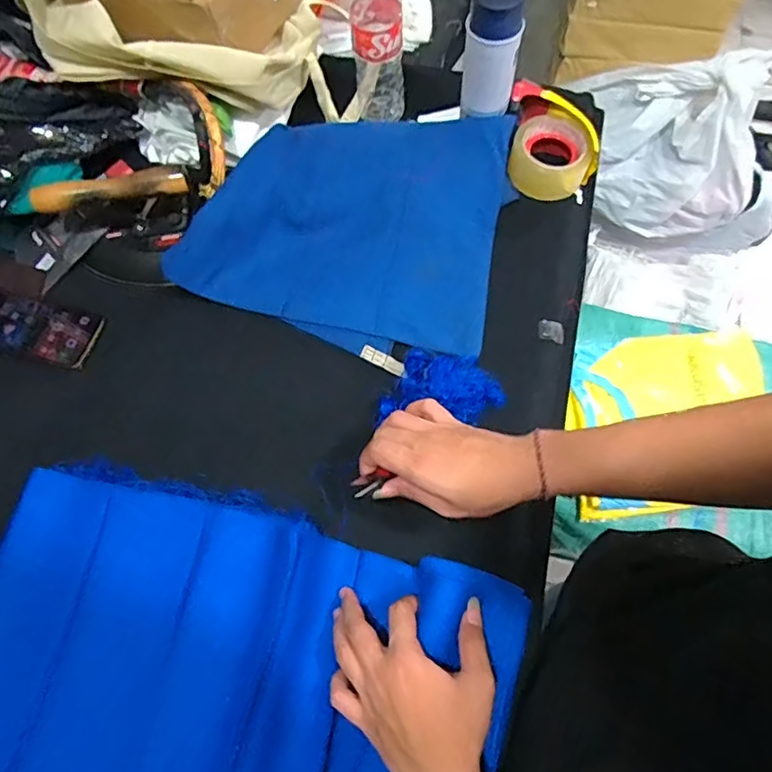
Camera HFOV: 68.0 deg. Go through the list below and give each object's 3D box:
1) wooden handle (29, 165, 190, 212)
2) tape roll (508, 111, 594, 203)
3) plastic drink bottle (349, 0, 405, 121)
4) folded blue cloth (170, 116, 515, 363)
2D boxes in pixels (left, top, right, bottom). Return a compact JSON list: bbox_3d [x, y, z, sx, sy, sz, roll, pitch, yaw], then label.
[{"bbox_3d":[-0.314,-0.226,0.650,0.171,0.021,0.030,-10,65,-4],"label":"wooden handle"},{"bbox_3d":[0.215,-0.301,0.752,0.101,0.053,0.092,10,65,6],"label":"tape roll"},{"bbox_3d":[-0.009,-0.431,0.722,0.062,0.212,0.062,-1,64,1],"label":"plastic drink bottle"},{"bbox_3d":[-0.037,-0.219,0.708,0.367,0.051,0.342,14,66,8],"label":"folded blue cloth"}]

